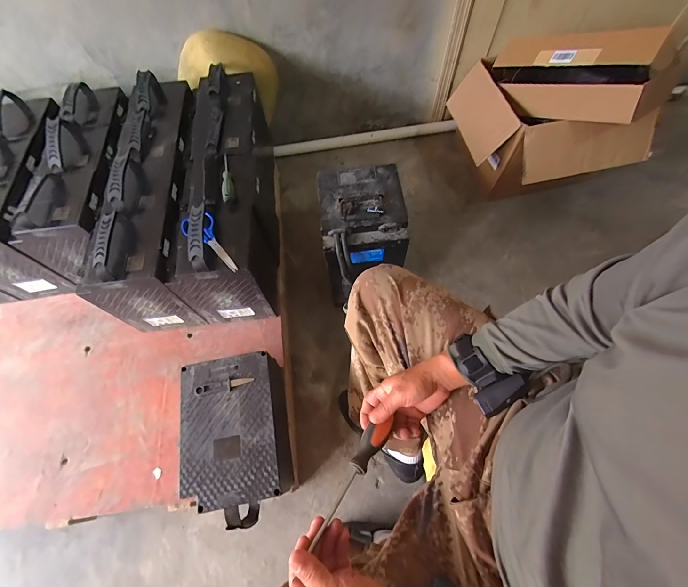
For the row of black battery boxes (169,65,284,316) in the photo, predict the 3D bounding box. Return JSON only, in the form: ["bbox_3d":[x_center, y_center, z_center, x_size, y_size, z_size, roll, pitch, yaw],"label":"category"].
[{"bbox_3d":[-0.286,-0.268,0.880,0.179,0.300,0.625,-3,65,0],"label":"row of black battery boxes"}]

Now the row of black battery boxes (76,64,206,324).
[{"bbox_3d":[-0.460,-0.255,0.857,0.170,0.265,0.623,-4,65,0],"label":"row of black battery boxes"}]

